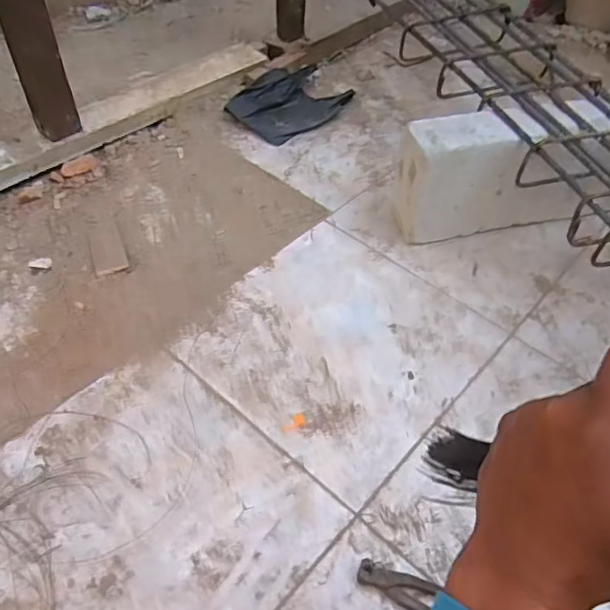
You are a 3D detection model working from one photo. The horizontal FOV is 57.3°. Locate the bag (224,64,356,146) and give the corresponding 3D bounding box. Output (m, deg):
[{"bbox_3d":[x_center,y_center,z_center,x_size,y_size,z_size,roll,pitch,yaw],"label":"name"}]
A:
[{"bbox_3d":[-0.034,-0.475,1.305,0.198,0.053,0.274,37,56,26],"label":"bag"}]

